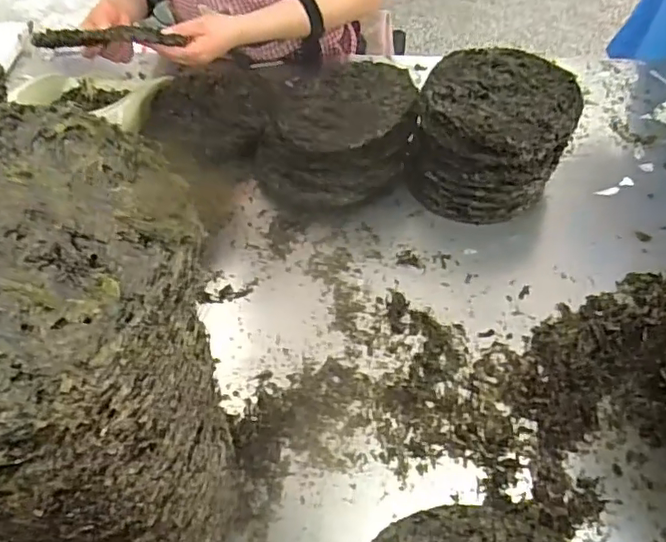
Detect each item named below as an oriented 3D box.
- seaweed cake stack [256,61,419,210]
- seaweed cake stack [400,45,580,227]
[{"bbox_3d":[0.004,-0.199,0.835,0.206,0.141,0.220,32,61,24],"label":"seaweed cake stack"},{"bbox_3d":[0.221,-0.193,0.808,0.200,0.153,0.209,26,59,21],"label":"seaweed cake stack"}]

